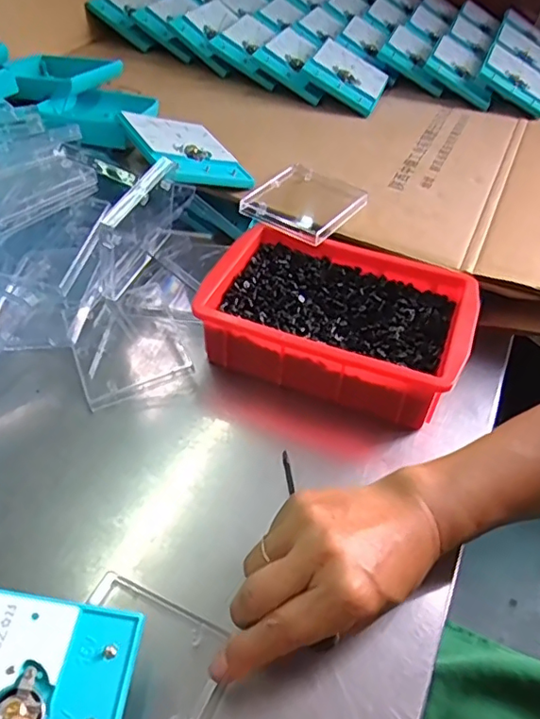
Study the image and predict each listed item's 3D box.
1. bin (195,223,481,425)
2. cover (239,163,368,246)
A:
[{"bbox_3d":[0.056,-0.034,0.454,0.204,0.059,0.139,19,47,14],"label":"bin"},{"bbox_3d":[0.033,-0.150,0.514,0.091,0.010,0.102,29,51,22],"label":"cover"}]

